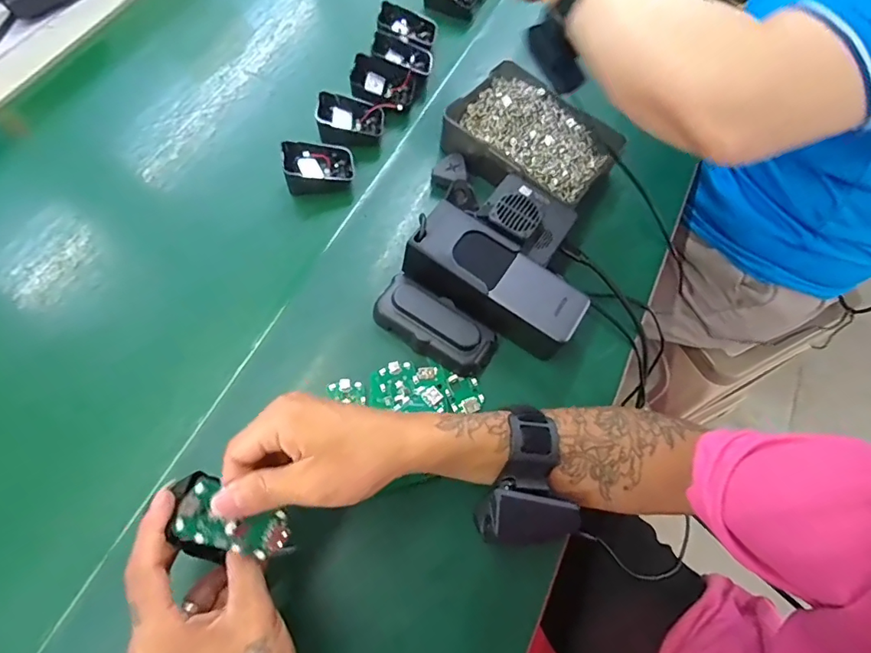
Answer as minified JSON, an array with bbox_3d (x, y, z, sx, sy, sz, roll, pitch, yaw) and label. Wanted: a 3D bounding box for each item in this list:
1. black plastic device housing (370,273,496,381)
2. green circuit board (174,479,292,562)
[{"bbox_3d":[0.000,0.001,0.427,0.107,0.033,0.049,33,69,12],"label":"black plastic device housing"},{"bbox_3d":[-0.120,0.116,0.291,0.064,0.007,0.032,31,65,-21],"label":"green circuit board"}]

